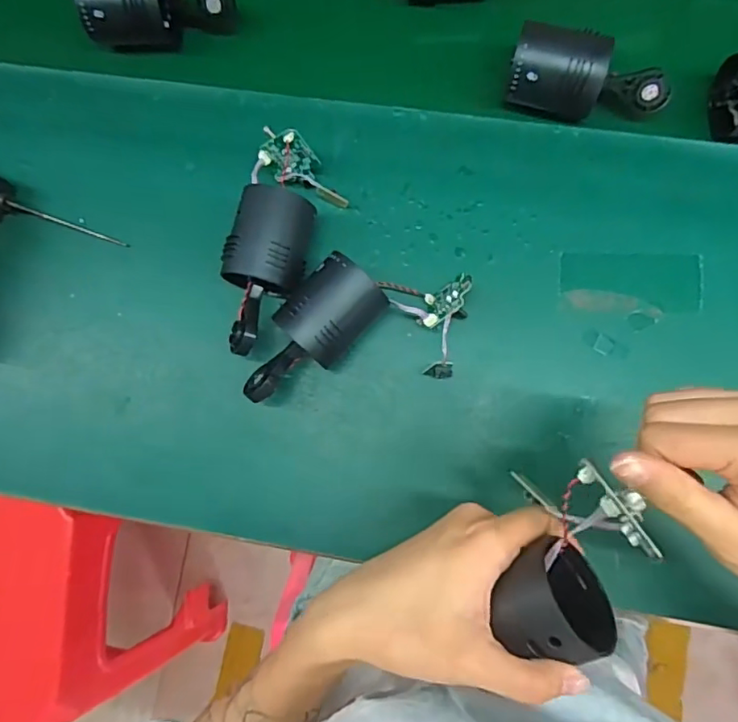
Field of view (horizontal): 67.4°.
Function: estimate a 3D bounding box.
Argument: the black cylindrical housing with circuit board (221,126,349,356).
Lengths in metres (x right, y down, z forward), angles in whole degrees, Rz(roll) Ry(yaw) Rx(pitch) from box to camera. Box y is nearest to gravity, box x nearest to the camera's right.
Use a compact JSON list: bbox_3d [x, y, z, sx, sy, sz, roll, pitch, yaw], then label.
[{"bbox_3d":[-0.063,-0.084,0.403,0.066,0.055,0.165,11,83,5],"label":"black cylindrical housing with circuit board"}]

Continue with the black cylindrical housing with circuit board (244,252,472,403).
[{"bbox_3d":[-0.008,-0.025,0.390,0.157,0.058,0.084,-8,82,3],"label":"black cylindrical housing with circuit board"}]

